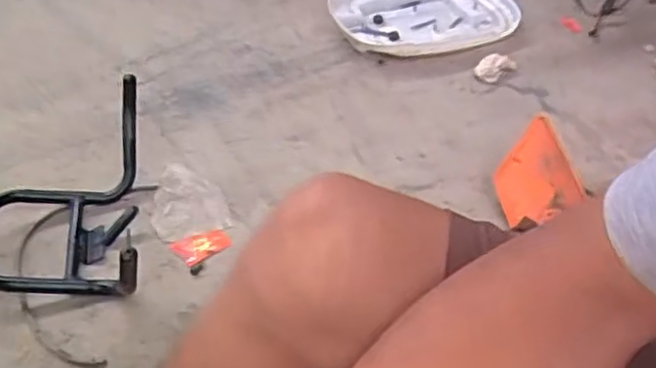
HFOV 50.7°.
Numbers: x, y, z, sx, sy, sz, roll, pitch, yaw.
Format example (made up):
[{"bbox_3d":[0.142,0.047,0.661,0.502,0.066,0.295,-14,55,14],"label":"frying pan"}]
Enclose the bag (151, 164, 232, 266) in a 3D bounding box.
[{"bbox_3d":[-0.200,0.033,0.982,0.099,0.022,0.191,-17,45,-20],"label":"bag"}]

